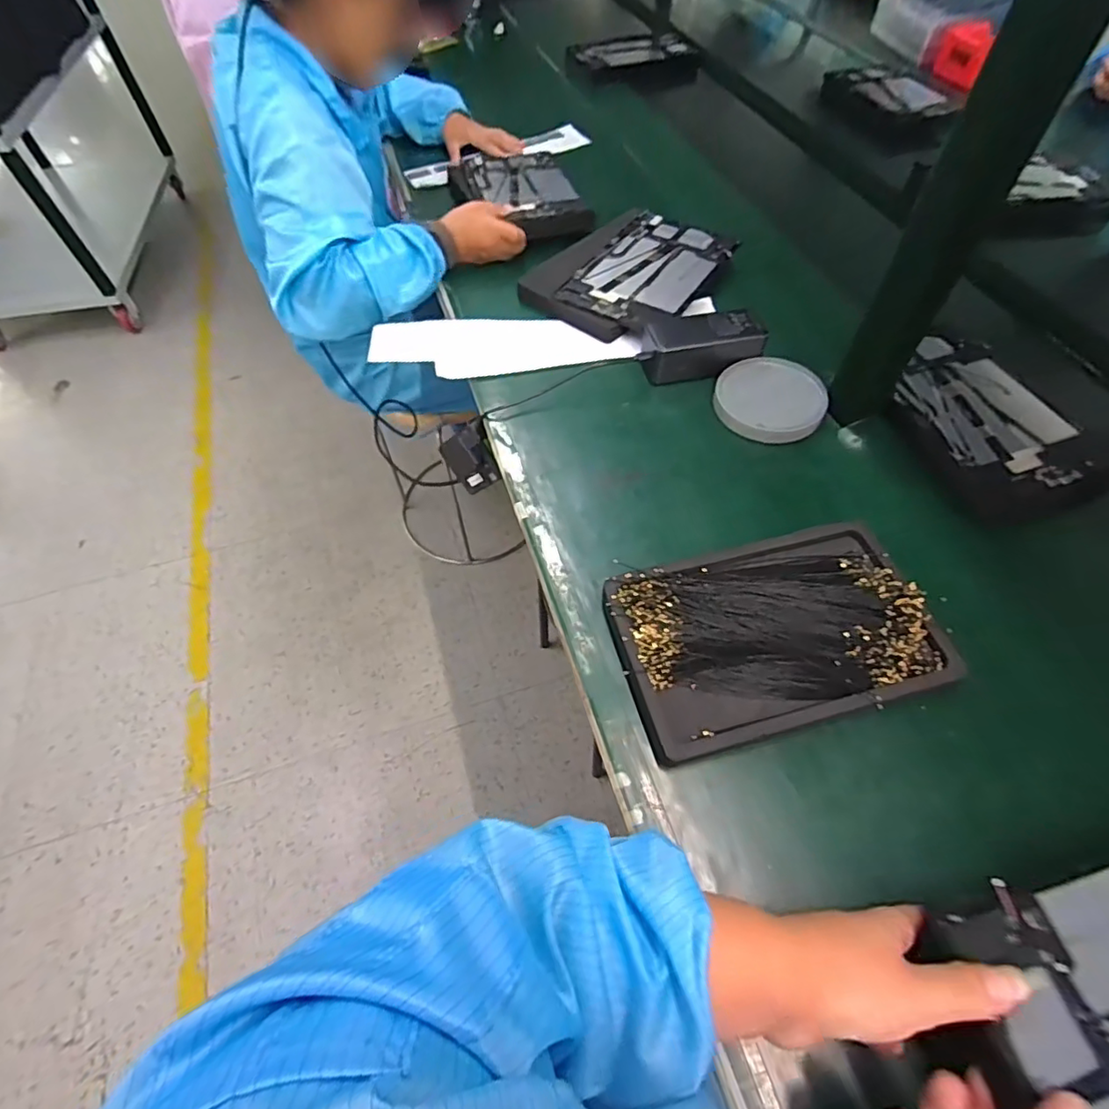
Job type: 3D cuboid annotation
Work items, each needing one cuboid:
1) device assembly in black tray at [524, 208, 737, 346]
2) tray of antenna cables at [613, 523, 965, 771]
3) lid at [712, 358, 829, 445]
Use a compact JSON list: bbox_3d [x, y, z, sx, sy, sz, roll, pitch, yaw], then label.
[{"bbox_3d":[0.098,-0.365,0.743,0.191,0.034,0.243,32,64,21],"label":"device assembly in black tray"},{"bbox_3d":[0.174,0.060,0.463,0.246,0.022,0.155,-15,58,-6],"label":"tray of antenna cables"},{"bbox_3d":[0.231,-0.165,0.610,0.113,0.022,0.104,-1,57,2],"label":"lid"}]

